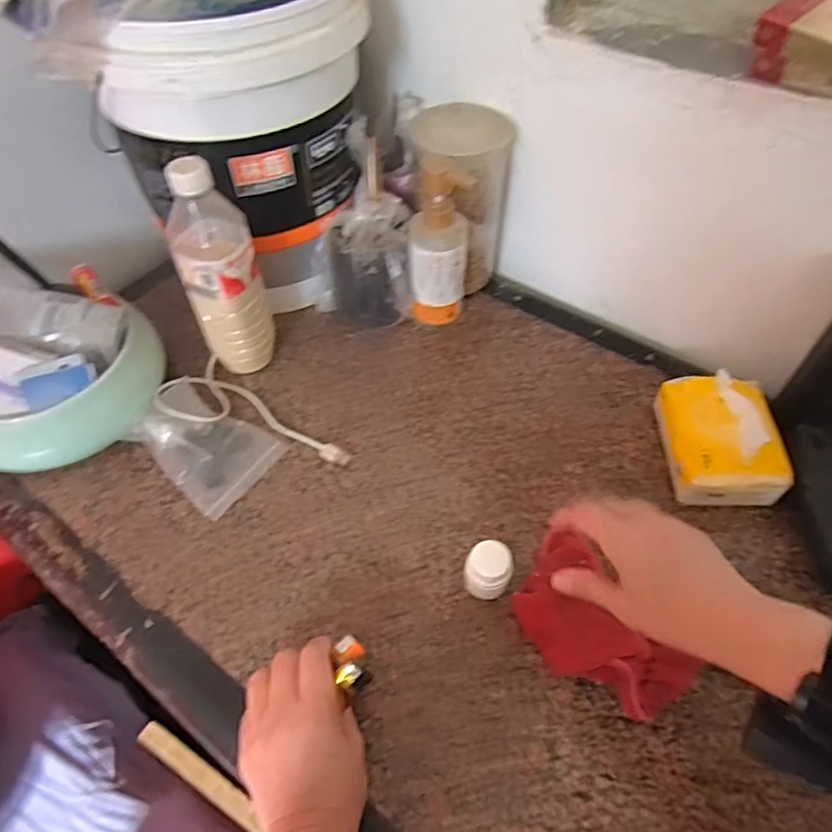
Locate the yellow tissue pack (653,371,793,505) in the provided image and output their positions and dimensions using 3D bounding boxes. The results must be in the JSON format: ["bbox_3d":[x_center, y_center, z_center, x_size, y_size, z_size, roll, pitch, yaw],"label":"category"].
[{"bbox_3d":[0.283,0.016,0.555,0.088,0.063,0.124,-3,53,-1],"label":"yellow tissue pack"}]

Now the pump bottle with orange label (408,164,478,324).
[{"bbox_3d":[0.025,-0.172,0.634,0.061,0.187,0.044,0,53,1],"label":"pump bottle with orange label"}]

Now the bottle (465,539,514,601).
[{"bbox_3d":[0.060,0.128,0.491,0.037,0.049,0.031,12,54,10],"label":"bottle"}]

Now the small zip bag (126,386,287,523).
[{"bbox_3d":[-0.210,0.026,0.581,0.128,0.033,0.094,28,58,20],"label":"small zip bag"}]

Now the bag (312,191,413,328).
[{"bbox_3d":[-0.060,-0.169,0.670,0.109,0.123,0.090,0,53,1],"label":"bag"}]

